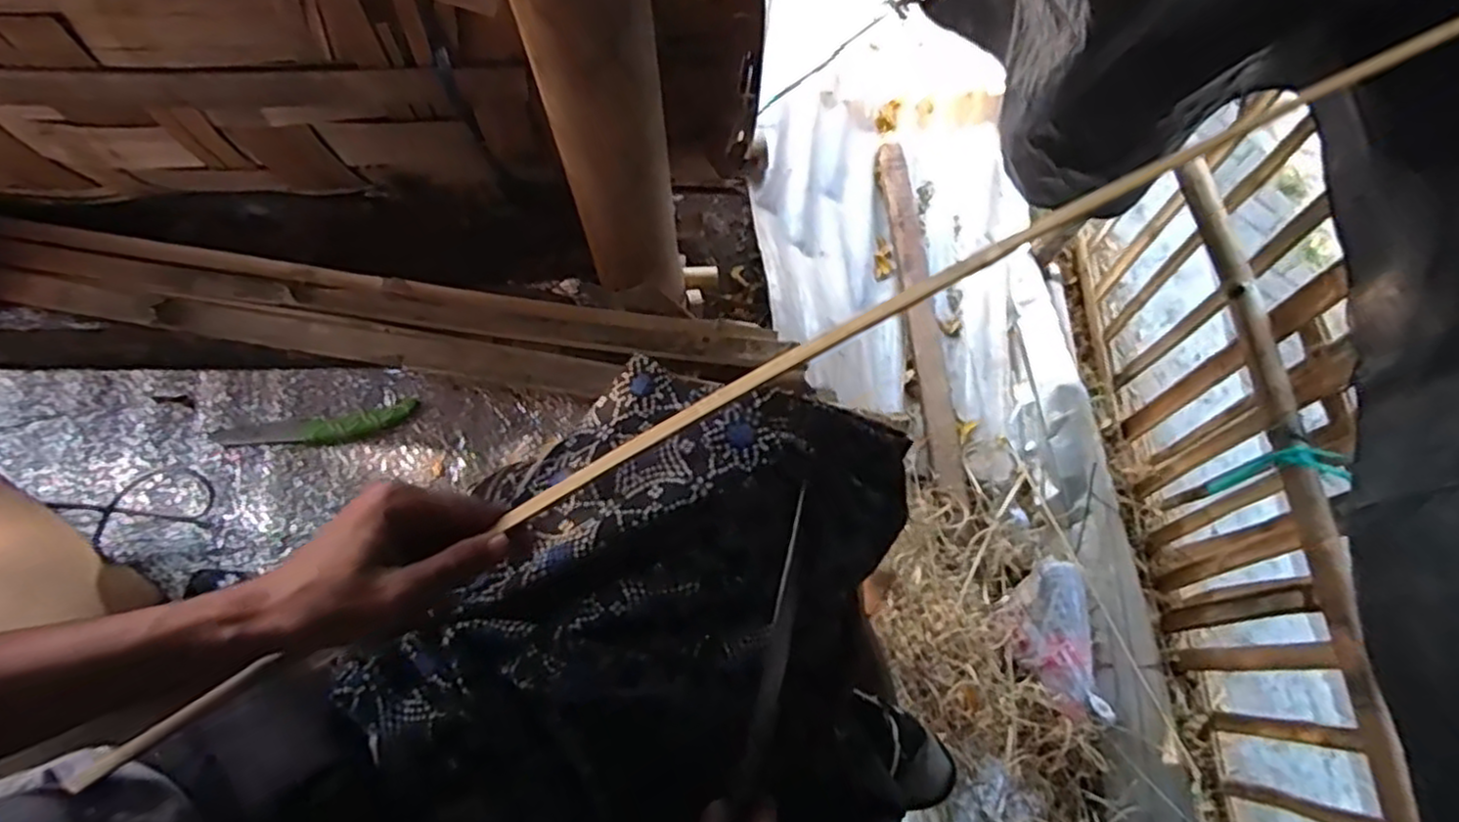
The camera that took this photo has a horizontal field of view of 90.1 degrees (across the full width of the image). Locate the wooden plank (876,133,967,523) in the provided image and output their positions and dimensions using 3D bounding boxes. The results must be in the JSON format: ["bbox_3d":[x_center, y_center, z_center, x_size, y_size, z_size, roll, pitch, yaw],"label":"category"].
[{"bbox_3d":[0.368,-0.192,1.397,0.072,0.046,0.781,-4,69,0],"label":"wooden plank"}]

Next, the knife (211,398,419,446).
[{"bbox_3d":[-0.378,0.018,0.668,0.175,0.014,0.033,-9,69,-2],"label":"knife"}]

